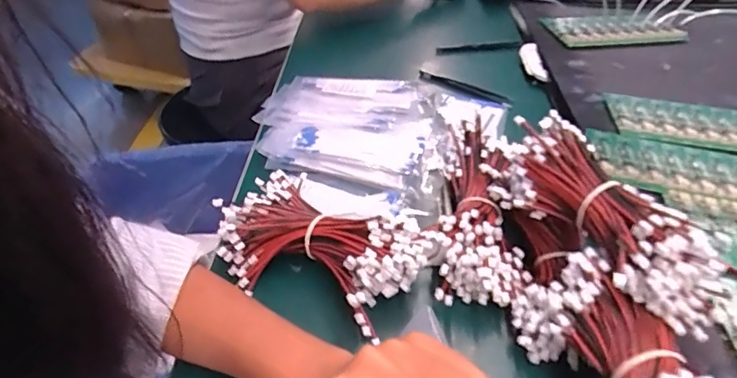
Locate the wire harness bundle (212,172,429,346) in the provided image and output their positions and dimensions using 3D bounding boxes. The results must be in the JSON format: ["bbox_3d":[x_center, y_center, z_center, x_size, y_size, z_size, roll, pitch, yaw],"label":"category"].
[{"bbox_3d":[-0.038,0.044,0.406,0.168,0.042,0.086,20,49,22],"label":"wire harness bundle"}]

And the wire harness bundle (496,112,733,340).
[{"bbox_3d":[0.156,0.020,0.338,0.065,0.059,0.165,-15,44,-17],"label":"wire harness bundle"}]

